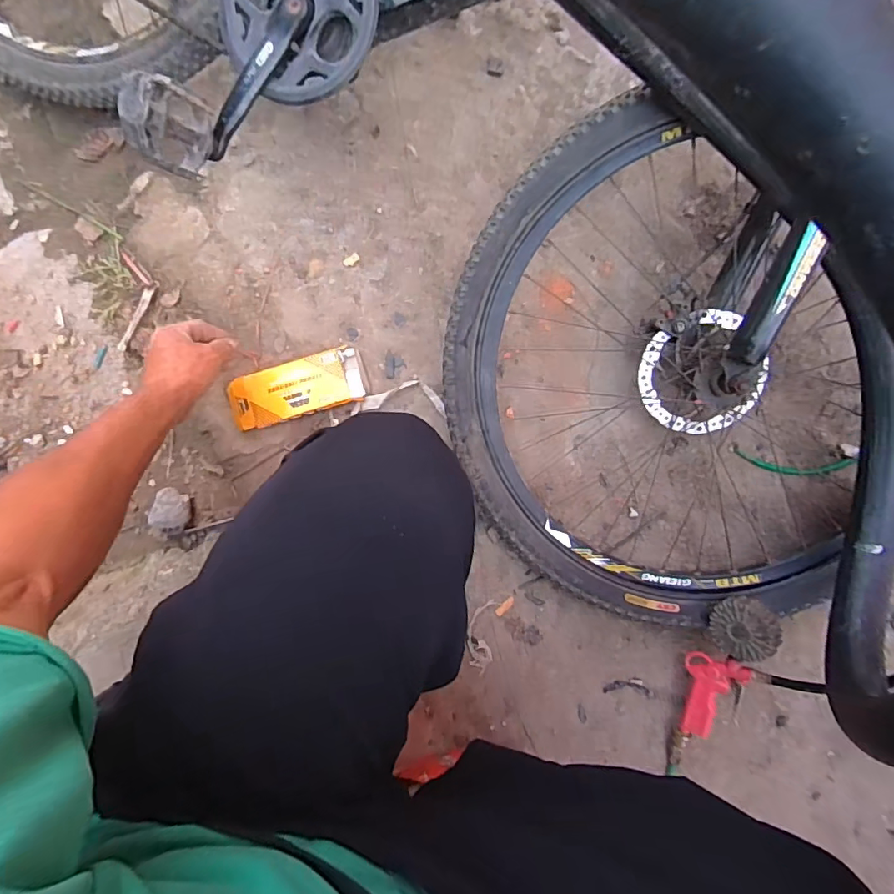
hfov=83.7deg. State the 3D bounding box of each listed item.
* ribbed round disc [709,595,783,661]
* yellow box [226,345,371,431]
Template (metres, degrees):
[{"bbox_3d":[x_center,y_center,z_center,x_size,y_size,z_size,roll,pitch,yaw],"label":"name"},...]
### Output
[{"bbox_3d":[0.353,0.216,0.593,0.012,0.076,0.071,-2,83,-40],"label":"ribbed round disc"},{"bbox_3d":[-0.201,-0.080,0.681,0.182,0.027,0.074,-15,88,1],"label":"yellow box"}]

